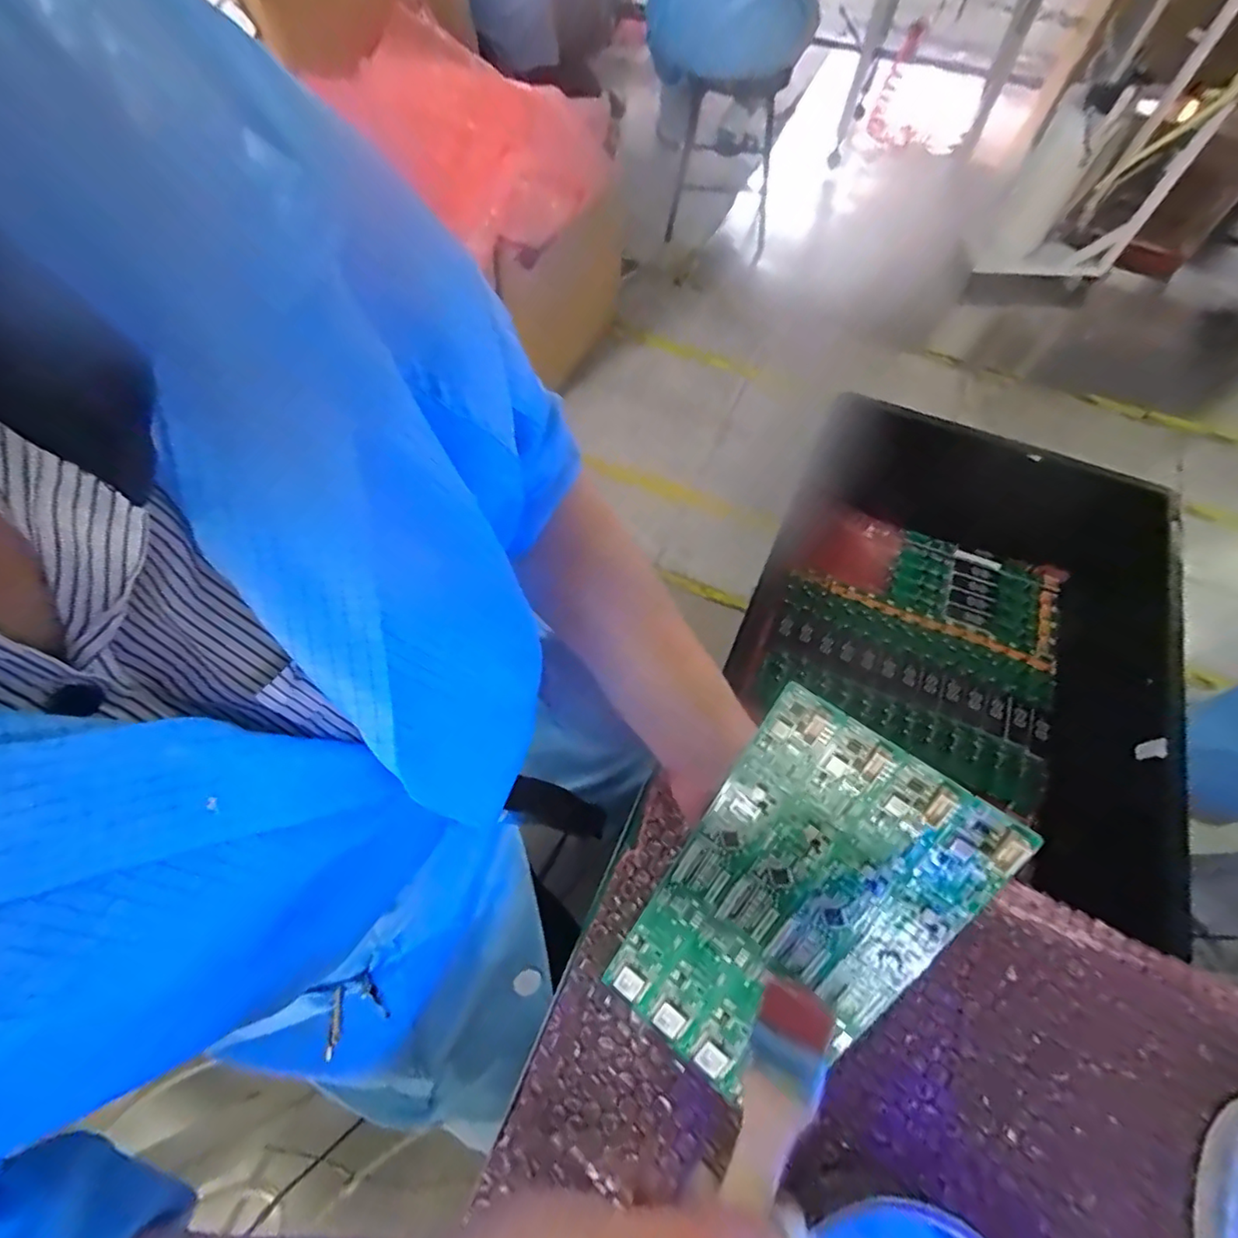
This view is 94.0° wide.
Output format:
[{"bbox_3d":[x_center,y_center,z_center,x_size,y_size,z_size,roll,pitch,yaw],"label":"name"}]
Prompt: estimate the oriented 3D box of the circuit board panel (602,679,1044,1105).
[{"bbox_3d":[0.071,0.136,0.258,0.101,0.197,0.006,33,23,20],"label":"circuit board panel"}]

